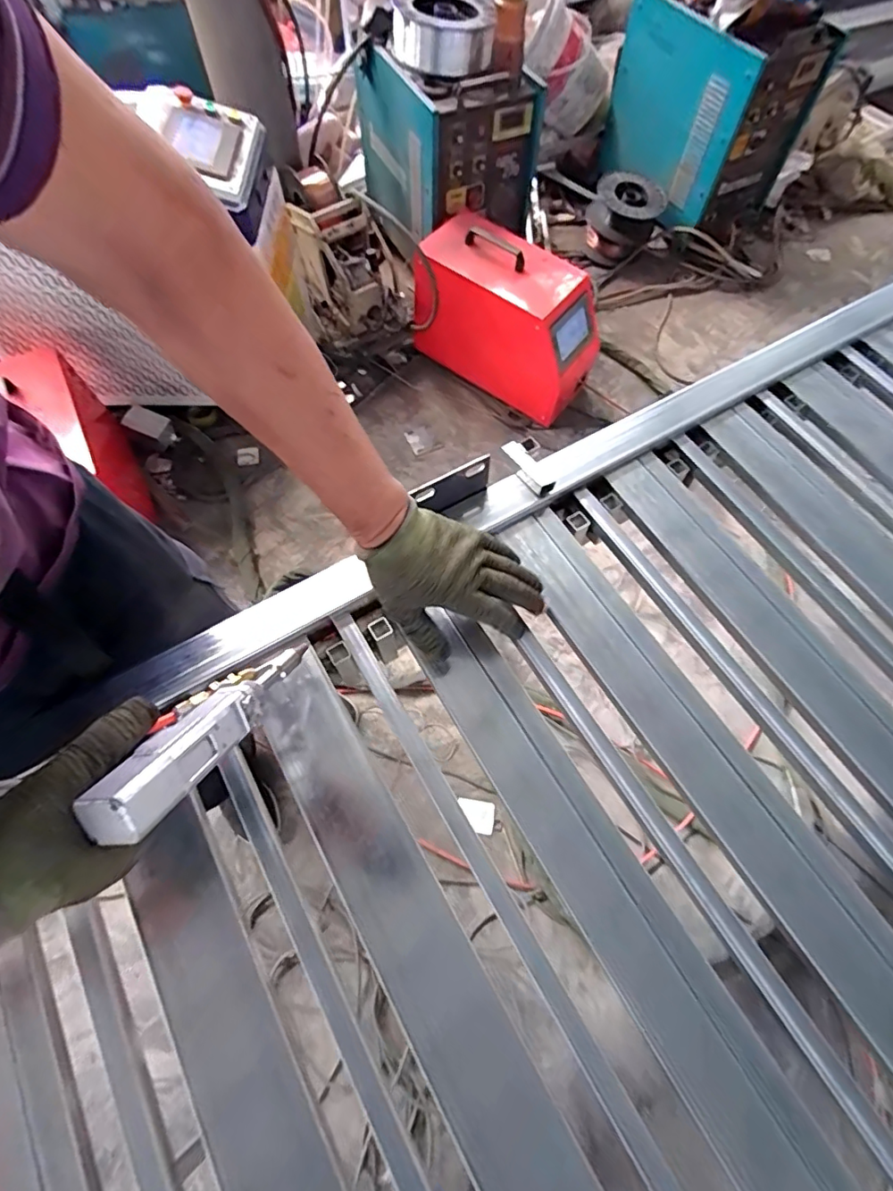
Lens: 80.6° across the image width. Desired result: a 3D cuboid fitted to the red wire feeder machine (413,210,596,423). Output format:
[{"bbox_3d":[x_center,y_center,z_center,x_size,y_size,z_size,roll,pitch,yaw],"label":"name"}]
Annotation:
[{"bbox_3d":[0.192,-0.874,1.671,0.539,0.391,0.346,35,69,14],"label":"red wire feeder machine"}]

